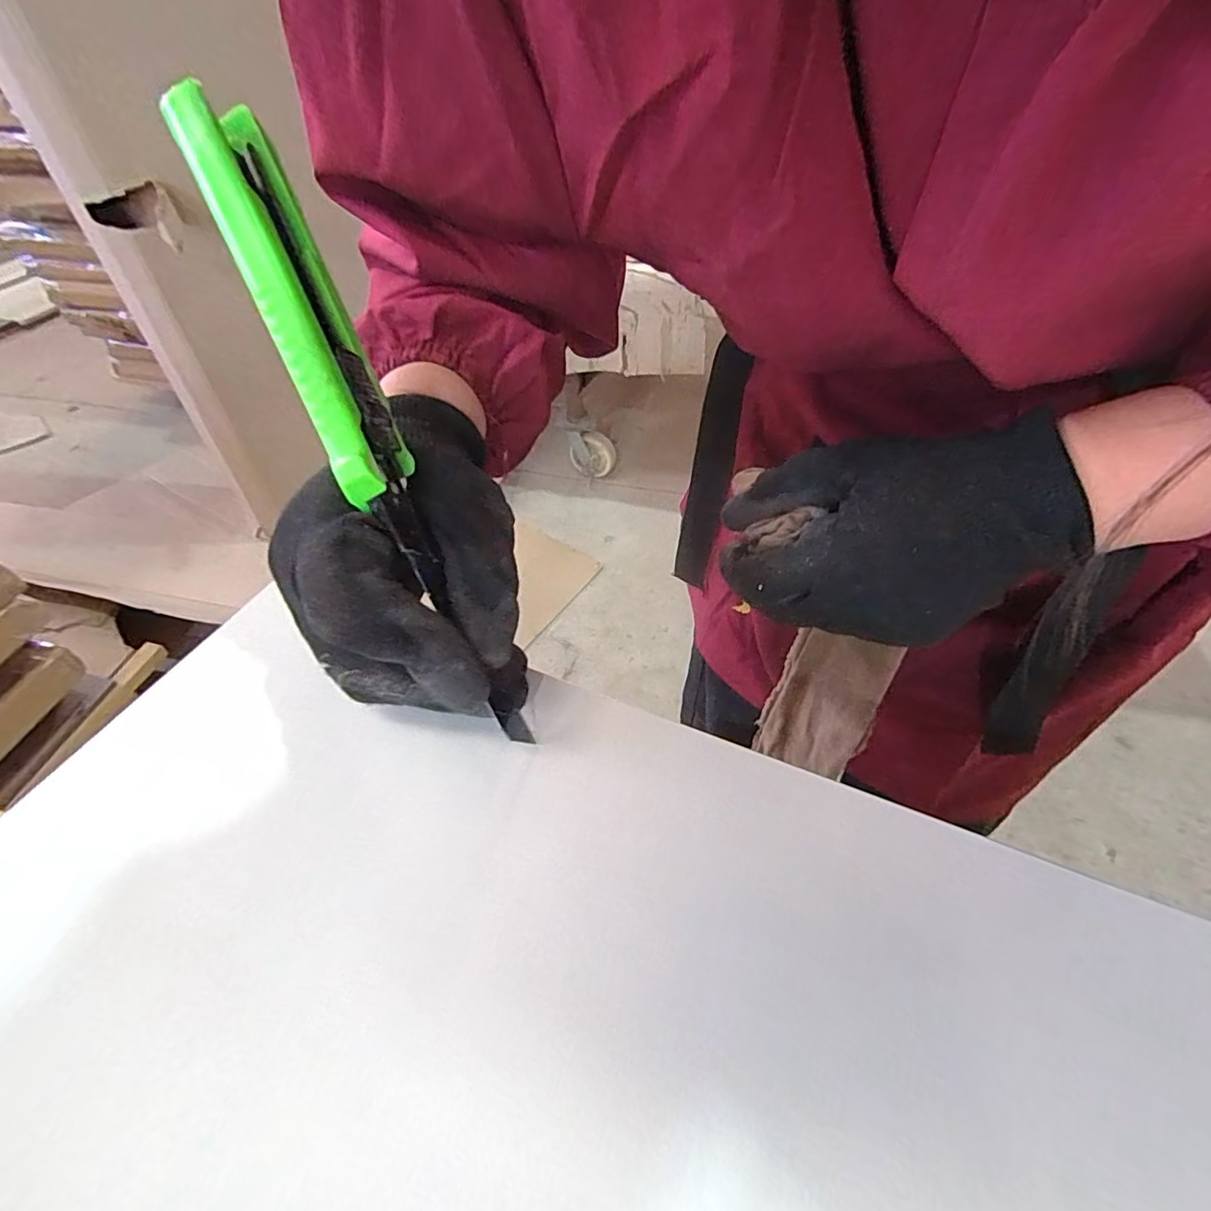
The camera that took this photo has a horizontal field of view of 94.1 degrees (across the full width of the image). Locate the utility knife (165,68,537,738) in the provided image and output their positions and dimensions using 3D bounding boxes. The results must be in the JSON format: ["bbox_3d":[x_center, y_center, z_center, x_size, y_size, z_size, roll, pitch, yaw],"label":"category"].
[{"bbox_3d":[-0.074,-0.051,0.172,0.025,0.022,0.209,-26,95,-19],"label":"utility knife"}]

